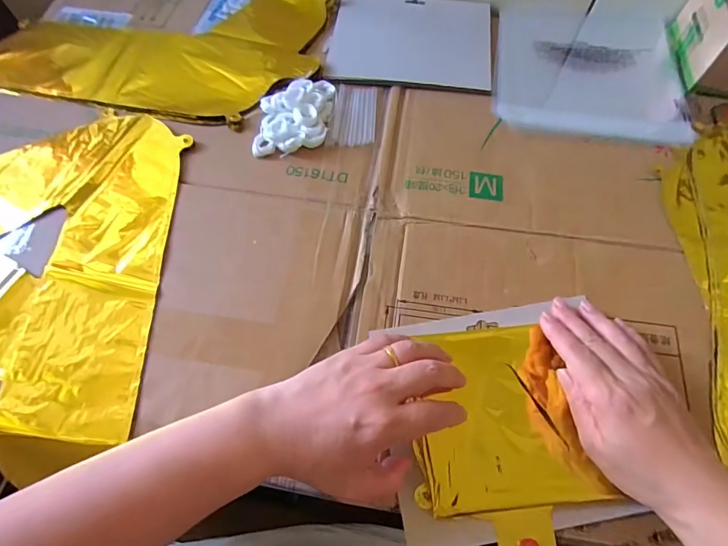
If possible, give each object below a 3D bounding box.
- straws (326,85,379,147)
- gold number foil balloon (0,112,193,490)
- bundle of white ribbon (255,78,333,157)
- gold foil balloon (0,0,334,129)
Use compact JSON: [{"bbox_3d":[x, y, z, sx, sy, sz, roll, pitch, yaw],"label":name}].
[{"bbox_3d":[-0.011,-0.177,0.463,0.048,0.004,0.092,4,64,3],"label":"straws"},{"bbox_3d":[-0.323,-0.010,0.381,0.277,0.009,0.337,-1,64,0],"label":"gold number foil balloon"},{"bbox_3d":[-0.075,-0.173,0.454,0.076,0.022,0.104,4,64,2],"label":"bundle of white ribbon"},{"bbox_3d":[-0.254,-0.290,0.516,0.397,0.023,0.237,10,64,5],"label":"gold foil balloon"}]

